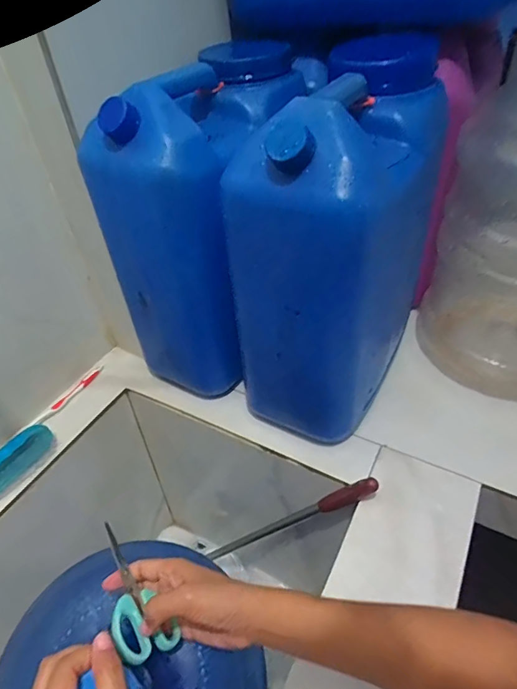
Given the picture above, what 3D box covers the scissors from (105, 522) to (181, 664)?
[{"bbox_3d":[-0.119,0.216,0.388,0.008,0.057,0.119,-49,65,14],"label":"scissors"}]

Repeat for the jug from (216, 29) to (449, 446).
[{"bbox_3d":[0.113,-0.107,0.552,0.163,0.394,0.297,25,50,28],"label":"jug"}]

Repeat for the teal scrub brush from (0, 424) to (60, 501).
[{"bbox_3d":[-0.334,0.164,0.608,0.040,0.043,0.124,19,48,23],"label":"teal scrub brush"}]

